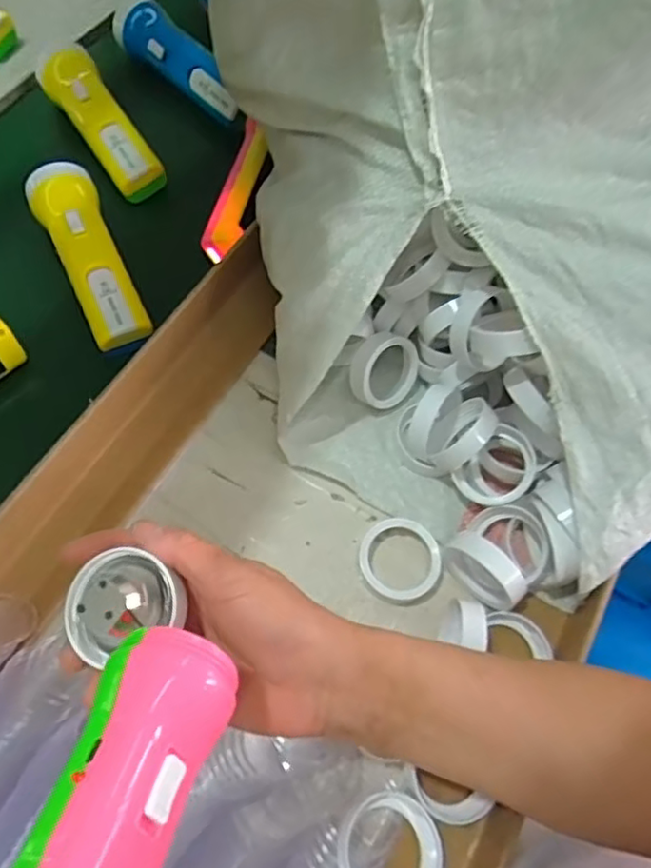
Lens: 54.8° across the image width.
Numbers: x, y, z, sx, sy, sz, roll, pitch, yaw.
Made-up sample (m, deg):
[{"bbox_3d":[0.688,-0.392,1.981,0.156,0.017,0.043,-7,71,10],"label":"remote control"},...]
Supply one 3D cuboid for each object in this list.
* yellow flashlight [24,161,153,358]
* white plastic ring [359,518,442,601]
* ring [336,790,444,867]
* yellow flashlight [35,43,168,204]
[{"bbox_3d":[-0.181,-0.132,0.492,0.047,0.051,0.172,-24,68,-13],"label":"yellow flashlight"},{"bbox_3d":[0.048,0.081,0.404,0.049,0.015,0.051,1,64,-1],"label":"white plastic ring"},{"bbox_3d":[0.034,0.219,0.332,0.054,0.022,0.052,1,64,-1],"label":"ring"},{"bbox_3d":[-0.199,-0.278,0.553,0.048,0.035,0.166,-32,69,-16],"label":"yellow flashlight"}]

